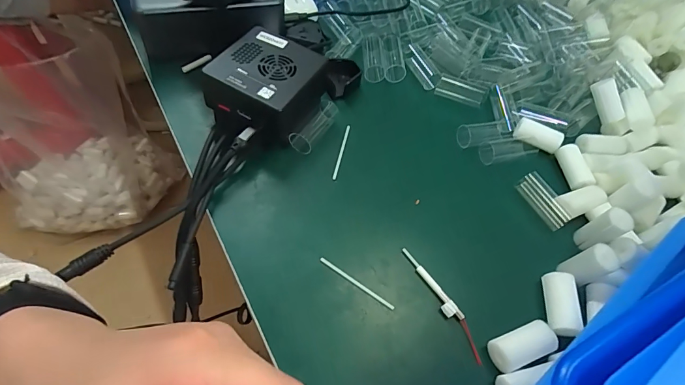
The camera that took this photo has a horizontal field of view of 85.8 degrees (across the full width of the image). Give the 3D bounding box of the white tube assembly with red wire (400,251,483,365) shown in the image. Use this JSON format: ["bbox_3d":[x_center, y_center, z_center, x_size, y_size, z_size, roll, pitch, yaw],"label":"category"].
[{"bbox_3d":[0.070,0.076,0.258,0.010,0.008,0.087,-24,65,-23],"label":"white tube assembly with red wire"}]

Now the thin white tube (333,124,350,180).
[{"bbox_3d":[-0.001,-0.037,0.319,0.004,0.004,0.058,15,56,0],"label":"thin white tube"}]

